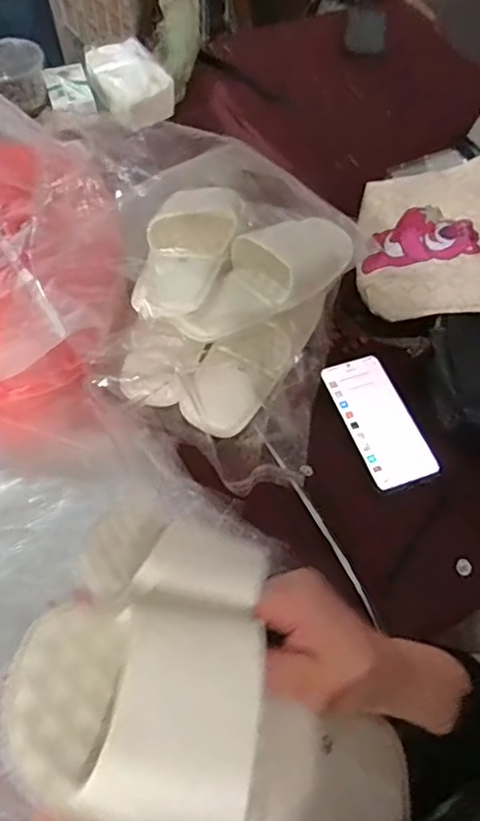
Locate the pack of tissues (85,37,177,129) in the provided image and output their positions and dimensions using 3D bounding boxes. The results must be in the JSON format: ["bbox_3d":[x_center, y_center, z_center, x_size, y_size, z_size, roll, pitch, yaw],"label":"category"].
[{"bbox_3d":[-0.176,-0.517,0.903,0.099,0.071,0.150,-30,64,-20],"label":"pack of tissues"}]

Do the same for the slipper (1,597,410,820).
[{"bbox_3d":[-0.002,0.172,0.303,0.231,0.059,0.106,30,58,-15],"label":"slipper"}]

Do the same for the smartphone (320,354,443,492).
[{"bbox_3d":[0.149,0.009,0.617,0.071,0.013,0.155,-16,60,-12],"label":"smartphone"}]

